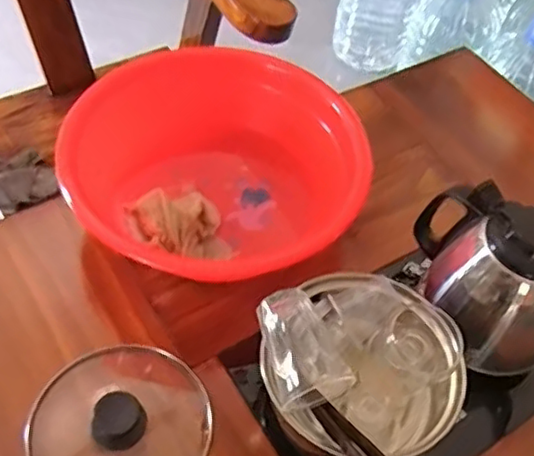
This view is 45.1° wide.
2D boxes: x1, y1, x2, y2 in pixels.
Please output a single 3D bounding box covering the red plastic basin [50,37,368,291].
[{"bbox_3d":[-0.052,-0.056,0.667,0.277,0.136,0.263,3,53,-4],"label":"red plastic basin"}]

